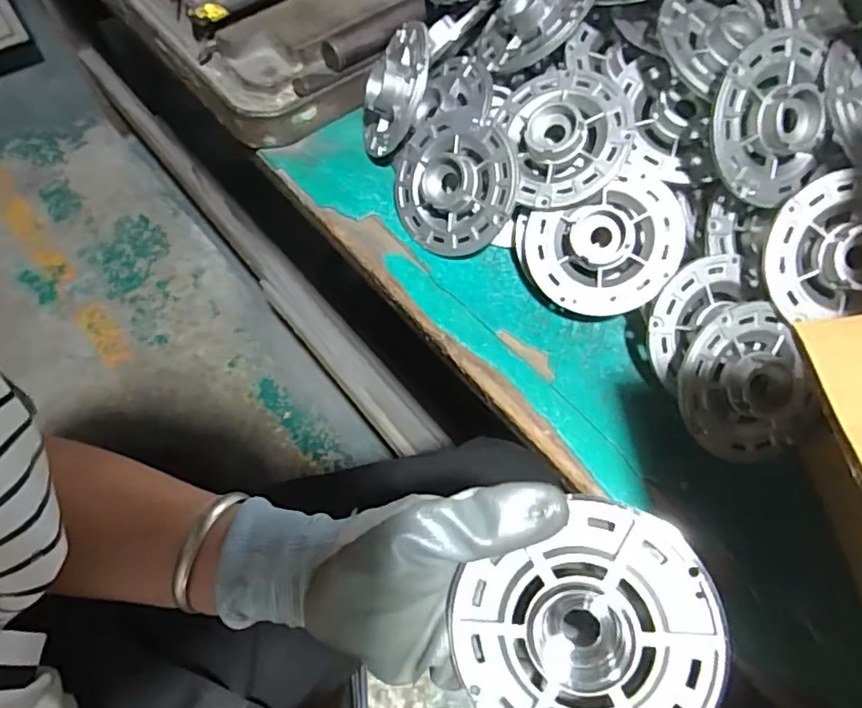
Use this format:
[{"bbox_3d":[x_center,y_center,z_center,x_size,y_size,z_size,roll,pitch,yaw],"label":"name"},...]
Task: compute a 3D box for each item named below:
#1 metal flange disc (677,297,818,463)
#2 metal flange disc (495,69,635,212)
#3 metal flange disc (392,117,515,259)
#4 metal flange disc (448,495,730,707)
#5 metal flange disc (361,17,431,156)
[{"bbox_3d":[0.218,0.026,0.411,0.093,0.026,0.111,-40,104,-3],"label":"metal flange disc"},{"bbox_3d":[0.104,-0.166,0.460,0.090,0.032,0.106,-17,73,18],"label":"metal flange disc"},{"bbox_3d":[0.017,-0.132,0.483,0.106,0.106,0.027,56,29,15],"label":"metal flange disc"},{"bbox_3d":[0.067,0.120,0.253,0.109,0.008,0.096,-38,77,5],"label":"metal flange disc"},{"bbox_3d":[-0.034,-0.222,0.511,0.021,0.105,0.093,6,13,-38],"label":"metal flange disc"}]

